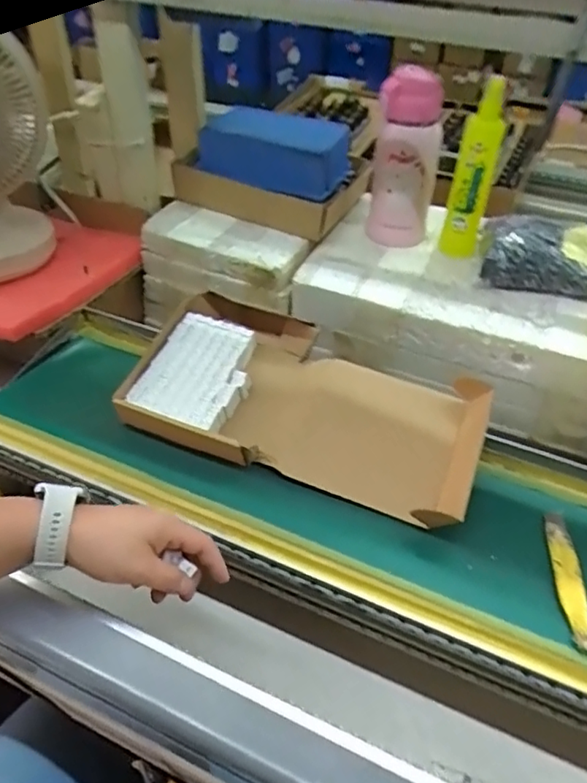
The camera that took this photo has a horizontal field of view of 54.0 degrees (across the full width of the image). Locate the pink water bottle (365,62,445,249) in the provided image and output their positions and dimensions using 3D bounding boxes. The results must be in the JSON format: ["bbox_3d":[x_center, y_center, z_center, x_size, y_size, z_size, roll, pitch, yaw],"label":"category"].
[{"bbox_3d":[0.144,-0.291,0.742,0.079,0.210,0.065,10,43,9],"label":"pink water bottle"}]

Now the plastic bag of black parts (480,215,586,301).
[{"bbox_3d":[0.343,-0.167,0.721,0.211,0.059,0.117,10,43,9],"label":"plastic bag of black parts"}]

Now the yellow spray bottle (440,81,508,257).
[{"bbox_3d":[0.226,-0.270,0.728,0.049,0.210,0.043,14,43,13],"label":"yellow spray bottle"}]

